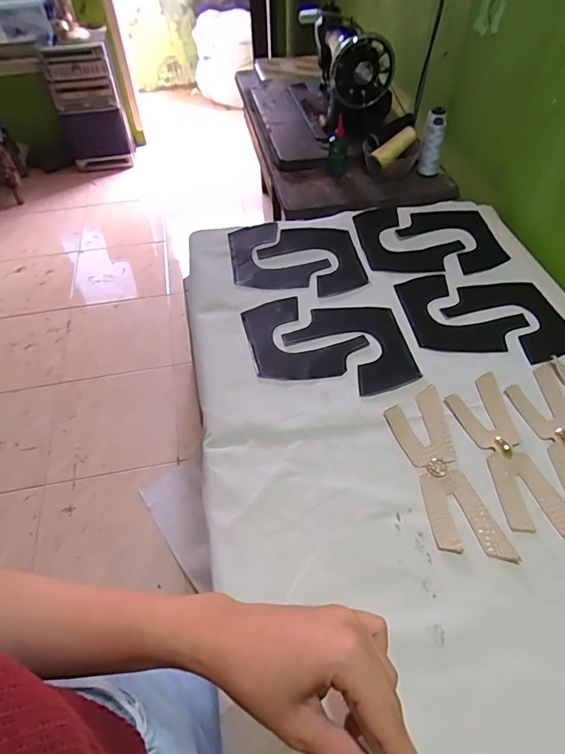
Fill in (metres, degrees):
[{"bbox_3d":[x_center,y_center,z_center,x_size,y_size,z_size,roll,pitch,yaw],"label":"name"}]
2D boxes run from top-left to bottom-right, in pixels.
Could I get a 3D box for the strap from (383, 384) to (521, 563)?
[{"bbox_3d":[0.193,0.113,0.561,0.076,0.005,0.230,-10,51,-4],"label":"strap"}]

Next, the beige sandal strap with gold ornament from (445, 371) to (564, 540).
[{"bbox_3d":[0.279,0.093,0.571,0.076,0.007,0.230,-10,51,-5],"label":"beige sandal strap with gold ornament"}]

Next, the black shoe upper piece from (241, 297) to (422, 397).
[{"bbox_3d":[0.069,-0.056,0.710,0.266,0.008,0.174,8,52,10],"label":"black shoe upper piece"}]

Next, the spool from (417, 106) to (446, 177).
[{"bbox_3d":[0.323,-0.500,0.988,0.046,0.126,0.038,11,53,12],"label":"spool"}]

